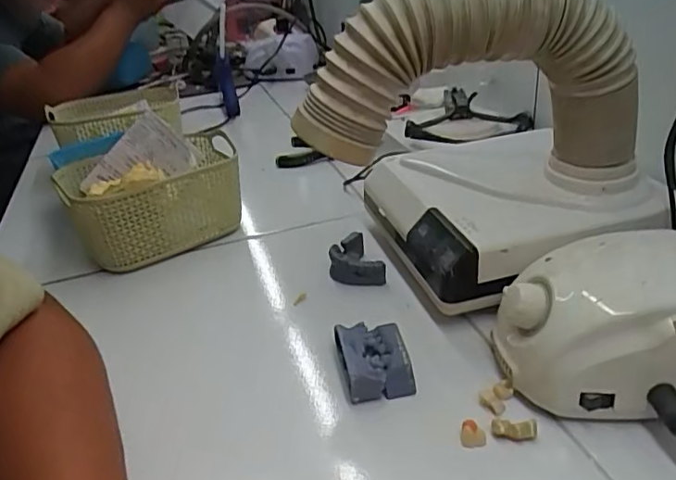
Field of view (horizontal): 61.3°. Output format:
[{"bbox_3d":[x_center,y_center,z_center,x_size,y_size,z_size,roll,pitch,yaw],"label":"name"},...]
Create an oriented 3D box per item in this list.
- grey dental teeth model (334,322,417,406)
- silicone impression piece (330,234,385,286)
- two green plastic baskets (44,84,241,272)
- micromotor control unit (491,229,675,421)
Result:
[{"bbox_3d":[0.025,0.082,0.389,0.043,0.028,0.051,-10,30,-6],"label":"grey dental teeth model"},{"bbox_3d":[0.015,0.017,0.517,0.045,0.024,0.058,-10,30,-6],"label":"silicone impression piece"},{"bbox_3d":[-0.229,-0.090,0.646,0.152,0.106,0.323,-20,33,-22],"label":"two green plastic baskets"},{"bbox_3d":[0.175,0.053,0.360,0.140,0.081,0.097,-7,30,-1],"label":"micromotor control unit"}]

